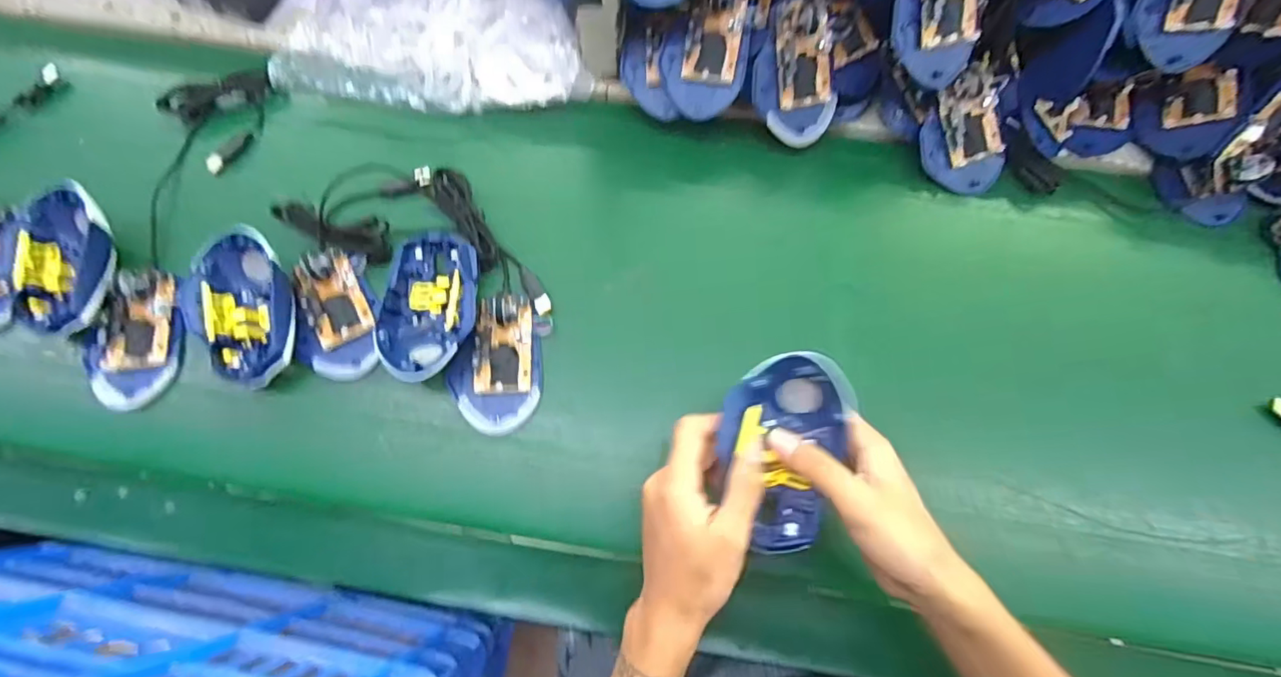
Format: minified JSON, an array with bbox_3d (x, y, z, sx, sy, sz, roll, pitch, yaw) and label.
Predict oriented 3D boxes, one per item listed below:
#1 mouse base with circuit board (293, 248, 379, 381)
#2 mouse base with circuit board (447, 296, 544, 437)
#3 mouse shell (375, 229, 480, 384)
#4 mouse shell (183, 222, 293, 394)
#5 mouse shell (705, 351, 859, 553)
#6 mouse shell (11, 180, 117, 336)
[{"bbox_3d":[-0.250,-0.022,0.447,0.060,0.026,0.109,-10,76,-4],"label":"mouse base with circuit board"},{"bbox_3d":[-0.117,0.021,0.440,0.071,0.022,0.105,-5,76,-3],"label":"mouse base with circuit board"},{"bbox_3d":[-0.167,-0.025,0.439,0.073,0.033,0.118,-4,72,0],"label":"mouse shell"},{"bbox_3d":[-0.312,-0.023,0.435,0.074,0.036,0.127,-23,73,-6],"label":"mouse shell"},{"bbox_3d":[0.089,0.072,0.350,0.077,0.039,0.120,11,75,1],"label":"mouse shell"},{"bbox_3d":[-0.462,-0.062,0.441,0.070,0.037,0.113,-9,72,-2],"label":"mouse shell"}]

